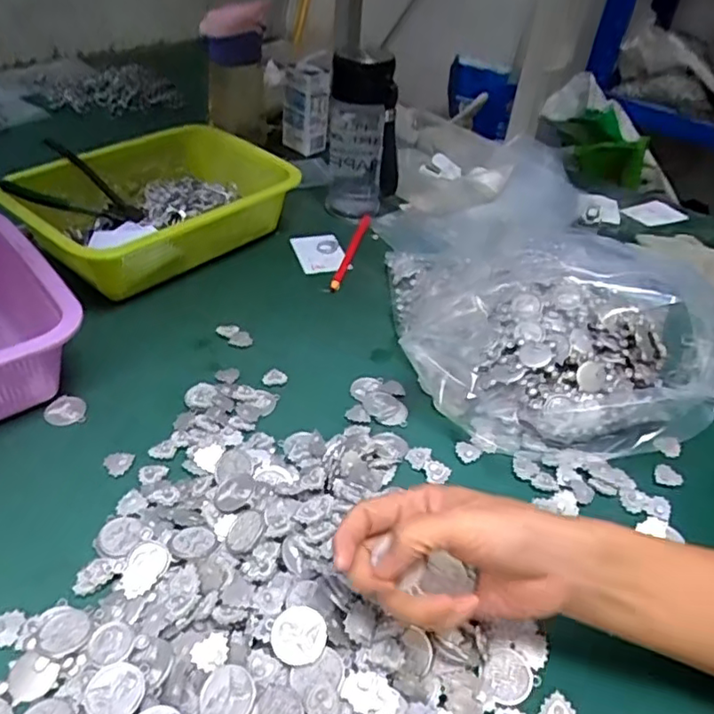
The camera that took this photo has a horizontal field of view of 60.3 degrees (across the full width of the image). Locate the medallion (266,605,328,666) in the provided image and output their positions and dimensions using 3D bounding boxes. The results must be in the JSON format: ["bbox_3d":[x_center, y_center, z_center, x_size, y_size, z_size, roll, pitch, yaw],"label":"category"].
[{"bbox_3d":[-0.032,0.152,0.336,0.029,0.006,0.030,0,61,1],"label":"medallion"}]

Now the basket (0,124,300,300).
[{"bbox_3d":[-0.224,-0.160,0.656,0.213,0.079,0.258,28,45,23],"label":"basket"}]

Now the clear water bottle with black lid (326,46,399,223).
[{"bbox_3d":[0.007,-0.271,0.742,0.080,0.183,0.082,2,41,-6],"label":"clear water bottle with black lid"}]

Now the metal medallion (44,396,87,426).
[{"bbox_3d":[-0.228,0.041,0.480,0.031,0.004,0.029,-3,42,-12],"label":"metal medallion"}]

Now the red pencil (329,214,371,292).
[{"bbox_3d":[-0.008,-0.121,0.692,0.014,0.010,0.172,13,41,6],"label":"red pencil"}]

